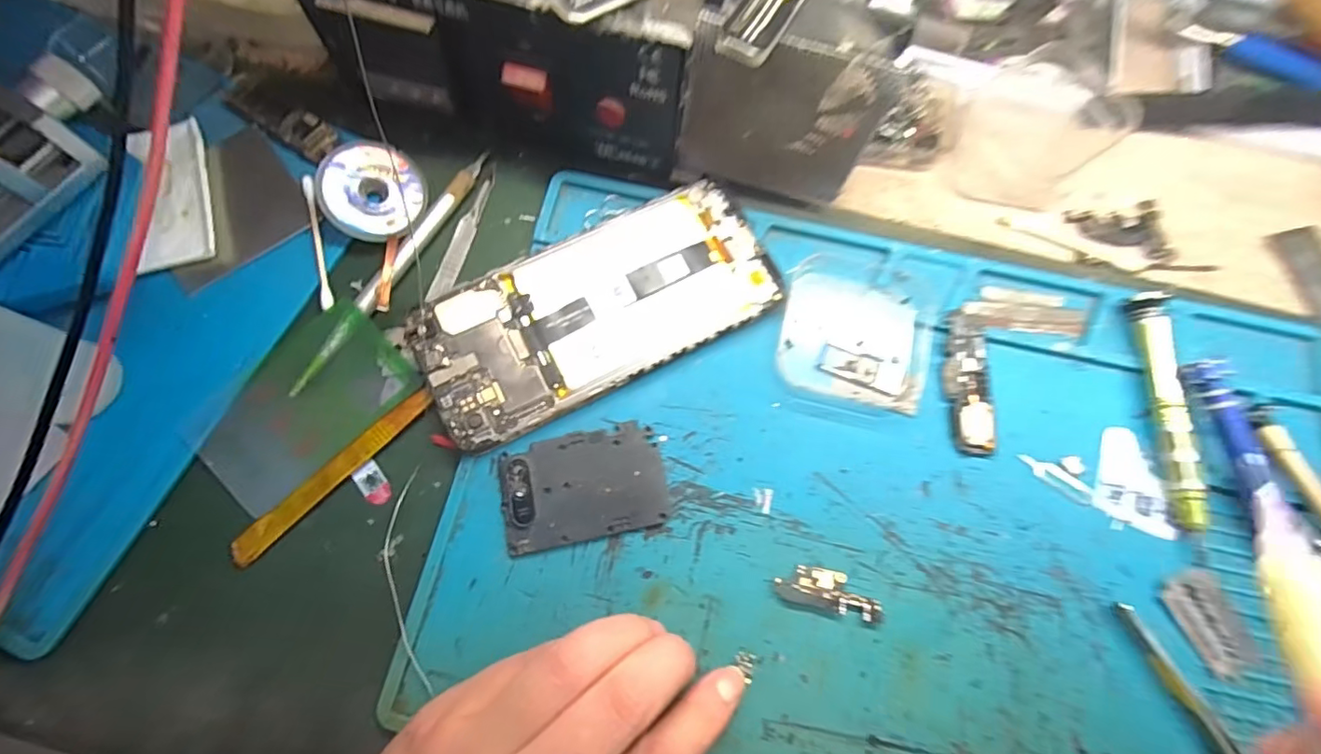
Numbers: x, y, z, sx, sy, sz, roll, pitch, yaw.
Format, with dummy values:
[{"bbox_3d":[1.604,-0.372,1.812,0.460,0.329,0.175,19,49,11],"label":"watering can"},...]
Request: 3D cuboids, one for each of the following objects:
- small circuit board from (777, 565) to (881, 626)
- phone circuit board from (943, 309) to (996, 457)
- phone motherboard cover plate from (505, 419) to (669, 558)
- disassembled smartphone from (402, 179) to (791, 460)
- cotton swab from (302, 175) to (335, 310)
[{"bbox_3d":[0.068,0.087,0.230,0.043,0.004,0.016,12,74,2],"label":"small circuit board"},{"bbox_3d":[0.139,0.001,0.259,0.020,0.004,0.068,5,73,0],"label":"phone circuit board"},{"bbox_3d":[-0.032,0.045,0.238,0.067,0.005,0.043,-12,74,-5],"label":"phone motherboard cover plate"},{"bbox_3d":[-0.028,-0.030,0.257,0.160,0.011,0.072,-27,76,-9],"label":"disassembled smartphone"},{"bbox_3d":[-0.159,-0.063,0.264,0.005,0.006,0.069,-15,74,-6],"label":"cotton swab"}]

